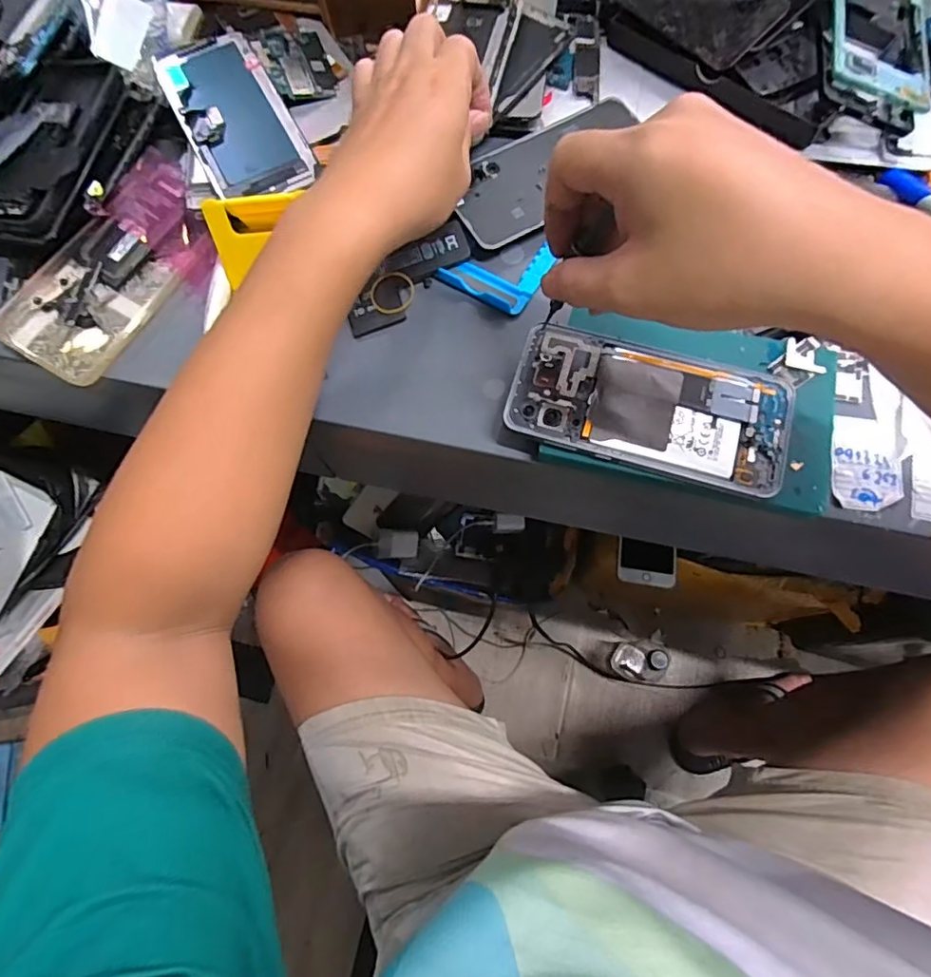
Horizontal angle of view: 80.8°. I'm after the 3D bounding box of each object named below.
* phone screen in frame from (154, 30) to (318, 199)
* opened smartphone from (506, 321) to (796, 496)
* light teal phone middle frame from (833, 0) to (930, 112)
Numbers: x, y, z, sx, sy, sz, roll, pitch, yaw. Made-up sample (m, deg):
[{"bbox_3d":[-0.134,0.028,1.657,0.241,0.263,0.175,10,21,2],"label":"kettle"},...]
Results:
[{"bbox_3d":[-0.166,-0.269,0.397,0.071,0.004,0.145,-26,80,-7],"label":"phone screen in frame"},{"bbox_3d":[0.109,-0.050,0.327,0.161,0.007,0.083,14,73,7],"label":"opened smartphone"},{"bbox_3d":[0.304,-0.345,0.400,0.075,0.010,0.166,17,71,-8],"label":"light teal phone middle frame"}]

